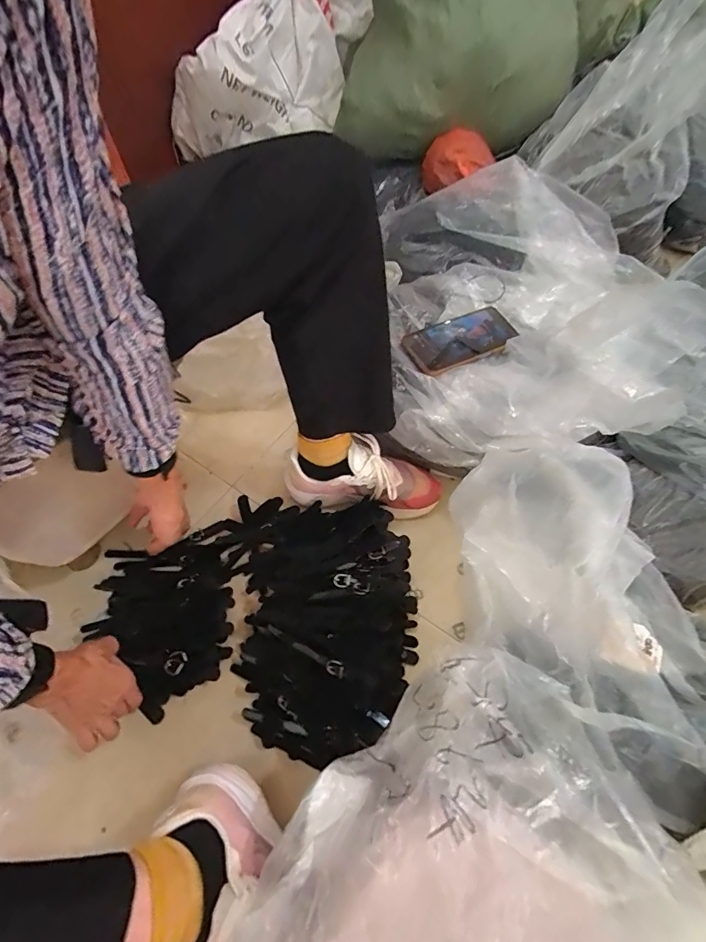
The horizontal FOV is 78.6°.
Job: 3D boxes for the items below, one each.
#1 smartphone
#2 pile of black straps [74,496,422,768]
[{"bbox_3d":[0.146,-0.182,0.603,0.160,0.017,0.087,-28,61,-14],"label":"smartphone"},{"bbox_3d":[-0.134,0.161,0.563,0.424,0.097,0.306,10,60,9],"label":"pile of black straps"}]

